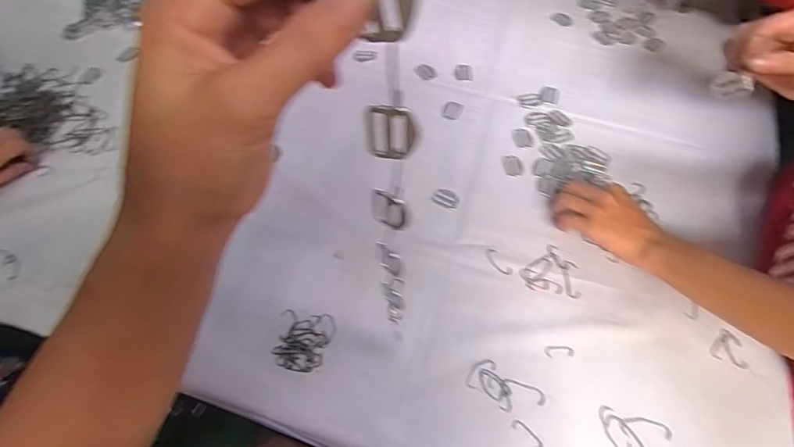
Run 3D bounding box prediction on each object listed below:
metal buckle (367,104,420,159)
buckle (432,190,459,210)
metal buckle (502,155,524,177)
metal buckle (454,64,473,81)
[{"bbox_3d":[-0.002,-0.042,0.205,0.023,0.030,0.008,5,65,1],"label":"metal buckle"},{"bbox_3d":[0.062,-0.032,0.565,0.034,0.004,0.026,18,65,6],"label":"buckle"},{"bbox_3d":[0.155,-0.078,0.589,0.025,0.004,0.033,-13,65,-9],"label":"metal buckle"},{"bbox_3d":[0.099,-0.226,0.659,0.026,0.004,0.033,1,64,-2],"label":"metal buckle"}]

